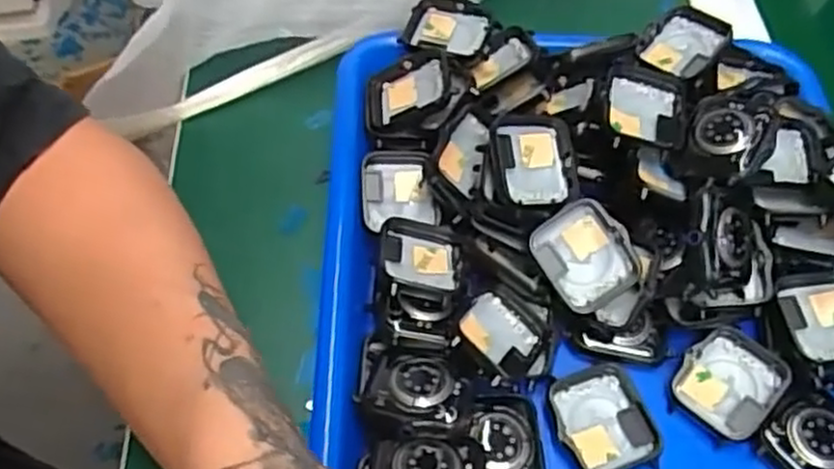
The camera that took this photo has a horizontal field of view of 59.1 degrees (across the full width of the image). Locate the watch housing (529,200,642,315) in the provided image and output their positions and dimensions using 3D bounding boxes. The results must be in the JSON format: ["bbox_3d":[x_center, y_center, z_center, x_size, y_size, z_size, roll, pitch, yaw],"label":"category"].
[{"bbox_3d":[0.072,0.010,0.317,0.036,0.008,0.043,-35,86,5],"label":"watch housing"}]

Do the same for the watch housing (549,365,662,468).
[{"bbox_3d":[0.076,0.078,0.302,0.037,0.009,0.045,-13,58,-10],"label":"watch housing"}]

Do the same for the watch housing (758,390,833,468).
[{"bbox_3d":[0.162,0.083,0.296,0.041,0.010,0.033,-33,64,-22],"label":"watch housing"}]

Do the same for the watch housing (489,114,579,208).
[{"bbox_3d":[0.052,-0.031,0.327,0.037,0.010,0.042,0,76,-10],"label":"watch housing"}]

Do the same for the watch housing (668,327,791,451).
[{"bbox_3d":[0.131,0.064,0.310,0.044,0.010,0.038,-44,61,-12],"label":"watch housing"}]

